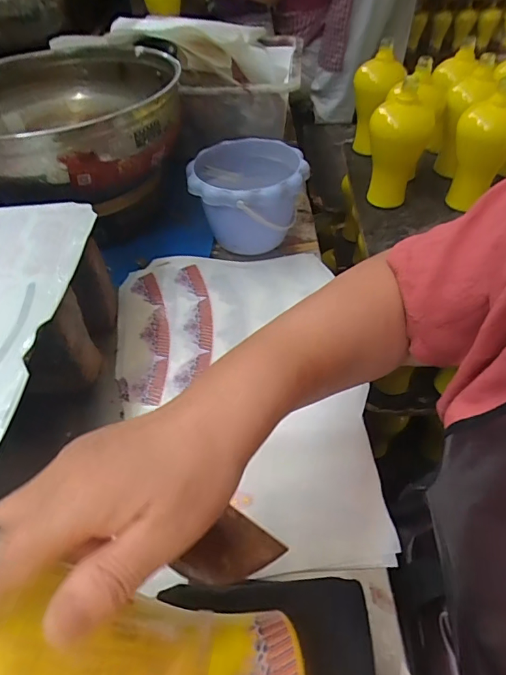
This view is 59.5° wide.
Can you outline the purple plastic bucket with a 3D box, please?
[{"bbox_3d":[-0.005,-0.190,0.625,0.149,0.117,0.160,0,46,0],"label":"purple plastic bucket"}]

